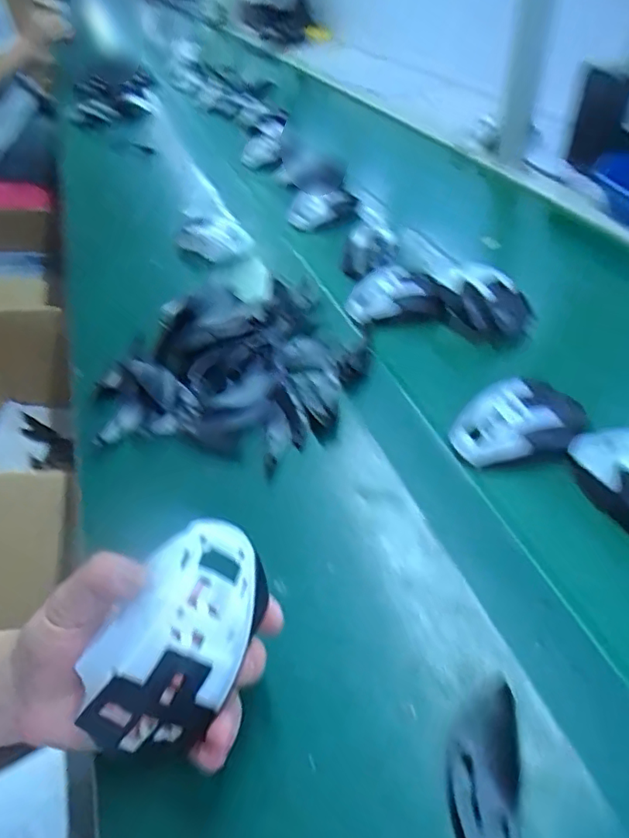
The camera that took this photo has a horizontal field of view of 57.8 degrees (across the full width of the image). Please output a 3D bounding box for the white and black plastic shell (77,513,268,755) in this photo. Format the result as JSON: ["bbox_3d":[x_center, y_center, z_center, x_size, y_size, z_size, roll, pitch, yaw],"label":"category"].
[{"bbox_3d":[-0.066,0.104,0.284,0.062,0.032,0.106,34,62,-12],"label":"white and black plastic shell"}]

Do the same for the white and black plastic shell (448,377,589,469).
[{"bbox_3d":[0.172,0.002,0.478,0.109,0.034,0.074,0,40,6],"label":"white and black plastic shell"}]

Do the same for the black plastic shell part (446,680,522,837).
[{"bbox_3d":[0.088,0.189,0.295,0.036,0.014,0.098,5,40,12],"label":"black plastic shell part"}]

